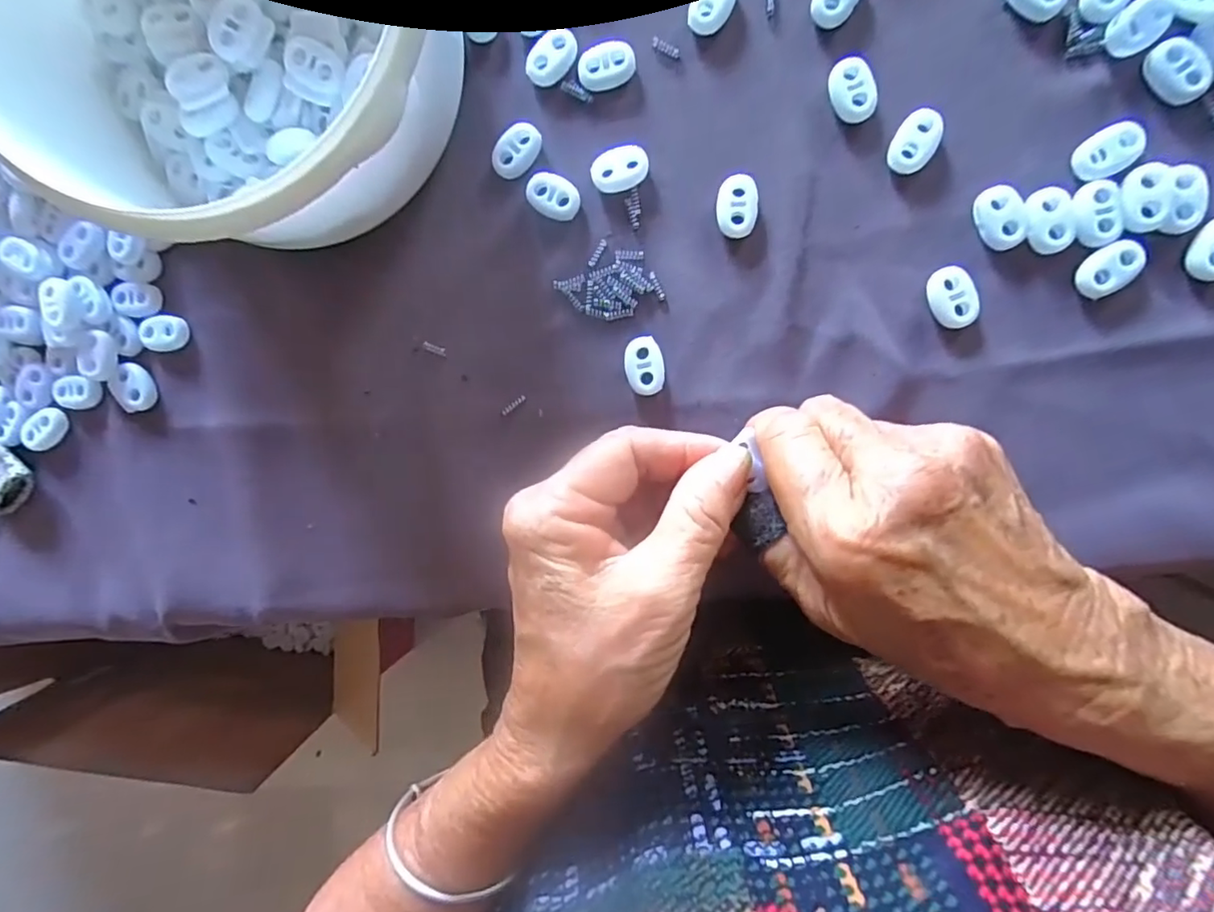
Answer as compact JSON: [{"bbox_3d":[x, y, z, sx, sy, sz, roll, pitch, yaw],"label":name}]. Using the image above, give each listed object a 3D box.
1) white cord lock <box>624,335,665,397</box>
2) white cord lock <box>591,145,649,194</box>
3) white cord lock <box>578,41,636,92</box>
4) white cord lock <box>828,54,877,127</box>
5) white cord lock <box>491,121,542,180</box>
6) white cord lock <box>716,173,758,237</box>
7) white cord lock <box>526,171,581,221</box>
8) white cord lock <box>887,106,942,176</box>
[{"bbox_3d":[0.015,-0.036,0.232,0.015,0.005,0.023,-8,94,7],"label":"white cord lock"},{"bbox_3d":[0.005,-0.113,0.228,0.022,0.004,0.016,-13,94,8],"label":"white cord lock"},{"bbox_3d":[0.000,-0.152,0.226,0.021,0.006,0.015,-6,94,7],"label":"white cord lock"},{"bbox_3d":[0.091,-0.136,0.215,0.015,0.005,0.023,-13,93,8],"label":"white cord lock"},{"bbox_3d":[-0.036,-0.123,0.233,0.023,0.005,0.015,-44,89,8],"label":"white cord lock"},{"bbox_3d":[0.051,-0.096,0.223,0.016,0.004,0.023,-4,95,7],"label":"white cord lock"},{"bbox_3d":[-0.021,-0.104,0.232,0.022,0.005,0.015,34,98,3],"label":"white cord lock"},{"bbox_3d":[0.114,-0.116,0.213,0.015,0.005,0.022,34,98,3],"label":"white cord lock"}]

